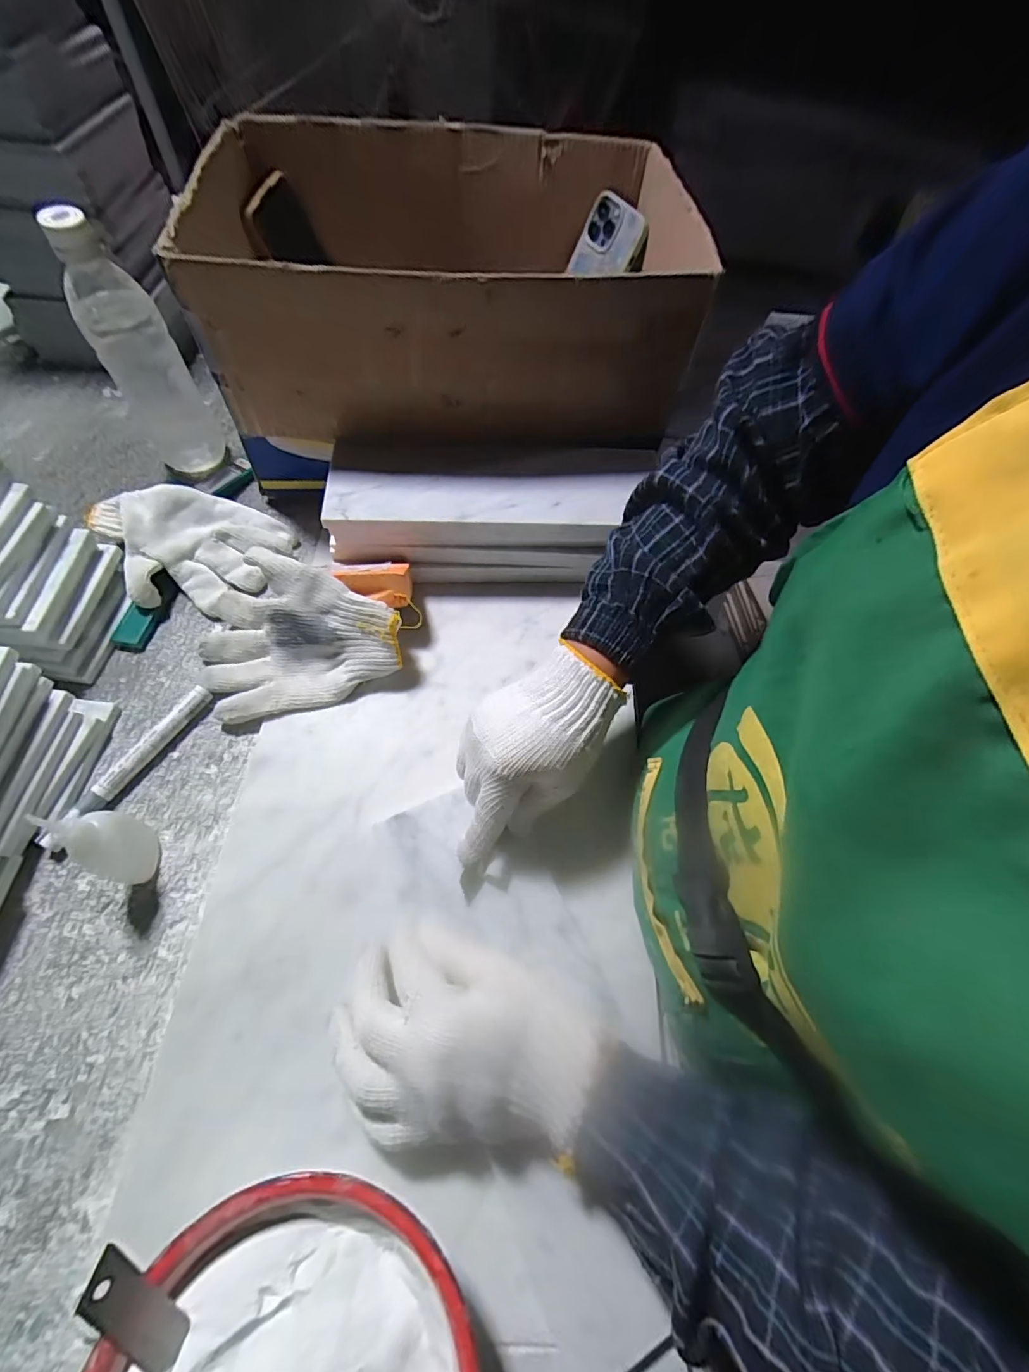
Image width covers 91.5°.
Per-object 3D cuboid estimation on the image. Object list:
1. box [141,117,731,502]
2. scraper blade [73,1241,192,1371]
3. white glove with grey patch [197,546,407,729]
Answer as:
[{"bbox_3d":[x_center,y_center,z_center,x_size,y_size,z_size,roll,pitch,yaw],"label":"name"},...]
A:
[{"bbox_3d":[-0.055,-0.398,0.502,0.418,0.161,0.331,-1,64,-5],"label":"box"},{"bbox_3d":[-0.158,0.262,0.209,0.004,0.064,0.018,-8,22,30],"label":"scraper blade"},{"bbox_3d":[-0.178,-0.043,0.405,0.158,0.071,0.107,-11,65,-10],"label":"white glove with grey patch"}]

